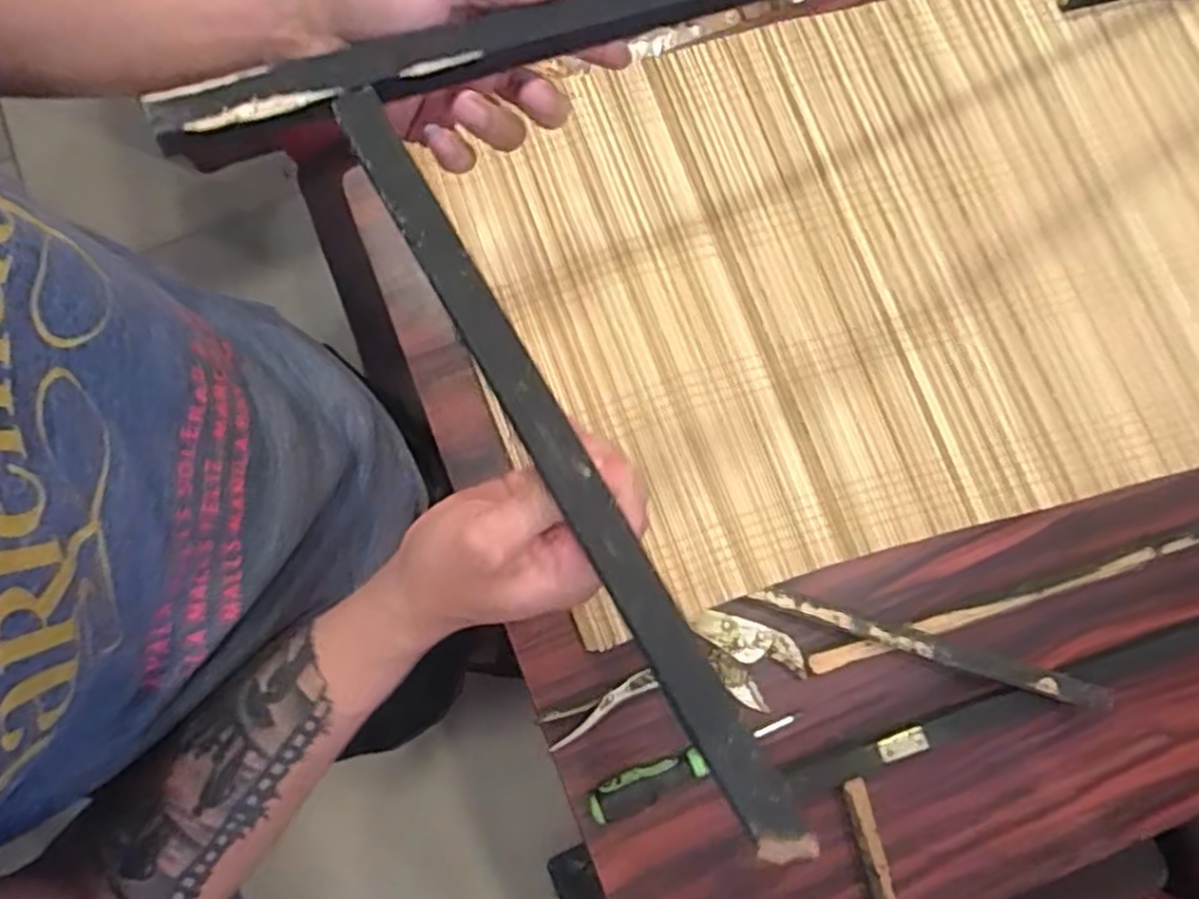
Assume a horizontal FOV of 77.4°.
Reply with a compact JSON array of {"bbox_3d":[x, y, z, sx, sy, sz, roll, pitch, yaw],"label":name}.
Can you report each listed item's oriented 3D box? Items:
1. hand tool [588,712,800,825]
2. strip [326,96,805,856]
[{"bbox_3d":[0.075,0.251,0.607,0.180,0.020,0.029,-25,81,-6],"label":"hand tool"},{"bbox_3d":[-0.019,-0.003,0.280,0.020,0.010,0.326,-30,79,-6],"label":"strip"}]

